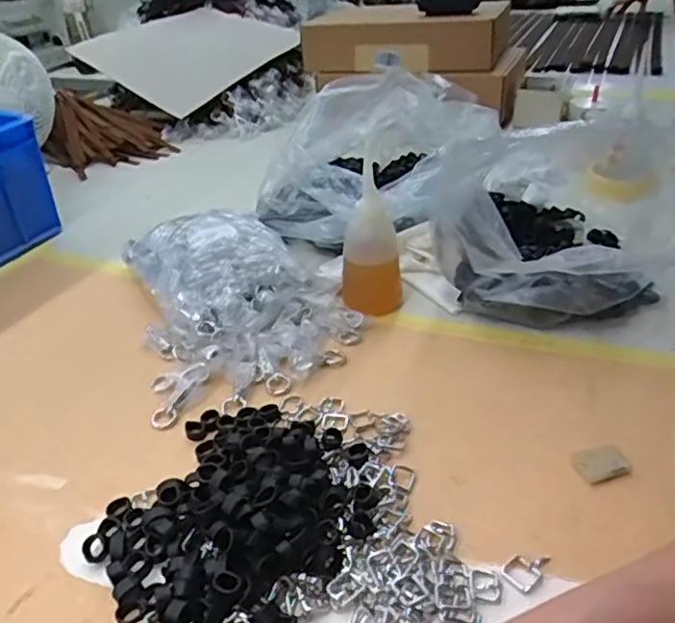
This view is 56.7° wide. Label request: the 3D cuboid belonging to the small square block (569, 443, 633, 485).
[{"bbox_3d":[0.197,0.114,0.467,0.037,0.008,0.028,-11,35,-13],"label":"small square block"}]

